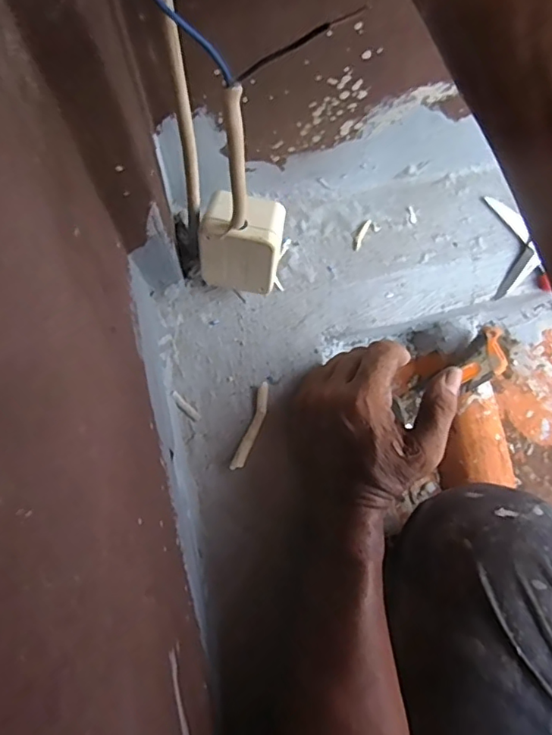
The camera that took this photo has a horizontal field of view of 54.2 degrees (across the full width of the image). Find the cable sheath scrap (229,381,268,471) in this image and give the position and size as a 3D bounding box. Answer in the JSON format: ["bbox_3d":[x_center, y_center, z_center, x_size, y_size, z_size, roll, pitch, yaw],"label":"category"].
[{"bbox_3d":[-0.019,0.048,0.441,0.012,0.005,0.074,20,75,4],"label":"cable sheath scrap"}]

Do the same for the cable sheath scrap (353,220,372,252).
[{"bbox_3d":[0.074,-0.116,0.471,0.008,0.004,0.029,27,88,6],"label":"cable sheath scrap"}]

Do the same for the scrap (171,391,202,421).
[{"bbox_3d":[-0.072,0.031,0.429,0.031,0.004,0.006,46,77,-14],"label":"scrap"}]

